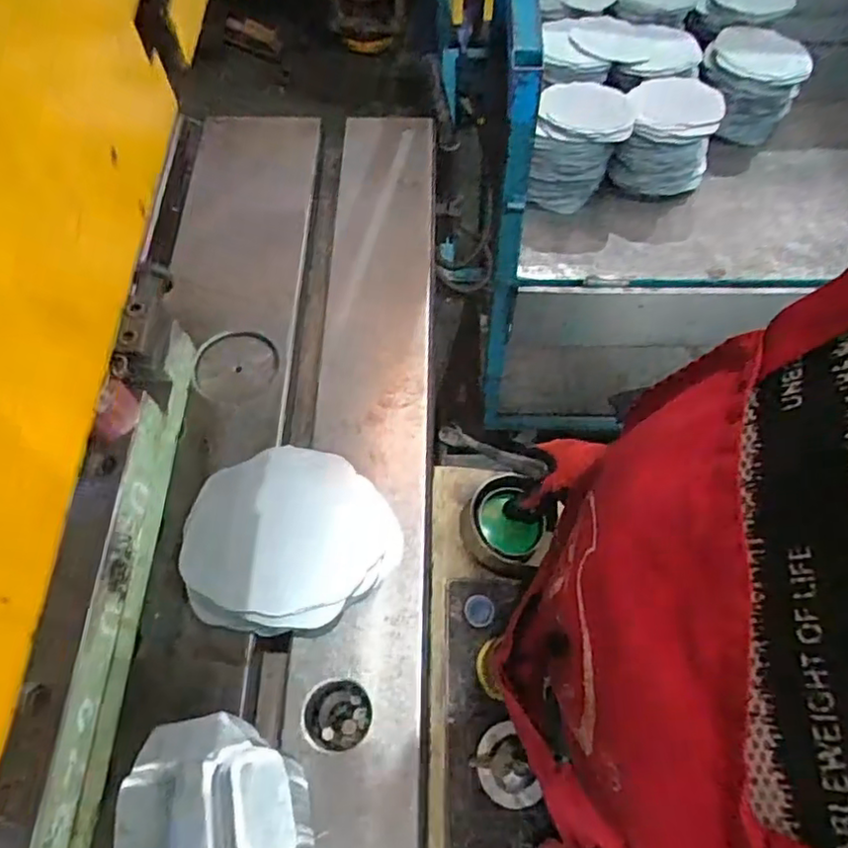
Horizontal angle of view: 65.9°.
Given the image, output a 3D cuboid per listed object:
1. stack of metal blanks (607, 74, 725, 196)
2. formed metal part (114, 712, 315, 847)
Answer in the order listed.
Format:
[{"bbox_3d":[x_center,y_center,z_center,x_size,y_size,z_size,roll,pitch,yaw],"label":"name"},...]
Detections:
[{"bbox_3d":[0.418,-0.490,1.132,0.159,0.139,0.150,21,65,12],"label":"stack of metal blanks"},{"bbox_3d":[-0.138,0.254,0.422,0.117,0.041,0.114,-12,63,-5],"label":"formed metal part"}]

